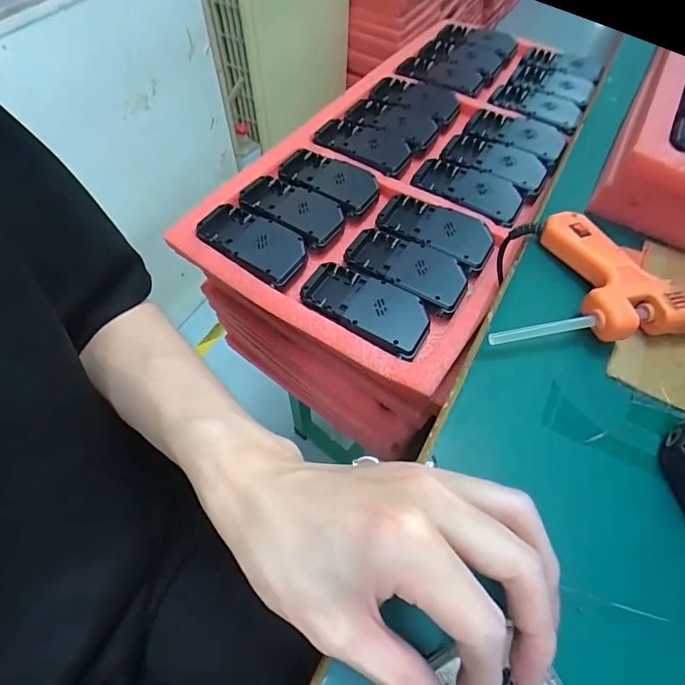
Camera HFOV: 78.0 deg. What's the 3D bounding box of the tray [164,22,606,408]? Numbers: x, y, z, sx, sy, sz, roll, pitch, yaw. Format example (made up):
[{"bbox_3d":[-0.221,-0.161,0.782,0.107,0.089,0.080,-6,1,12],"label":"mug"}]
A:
[{"bbox_3d":[0.096,-0.222,0.503,0.291,0.055,0.592,29,62,15],"label":"tray"}]

